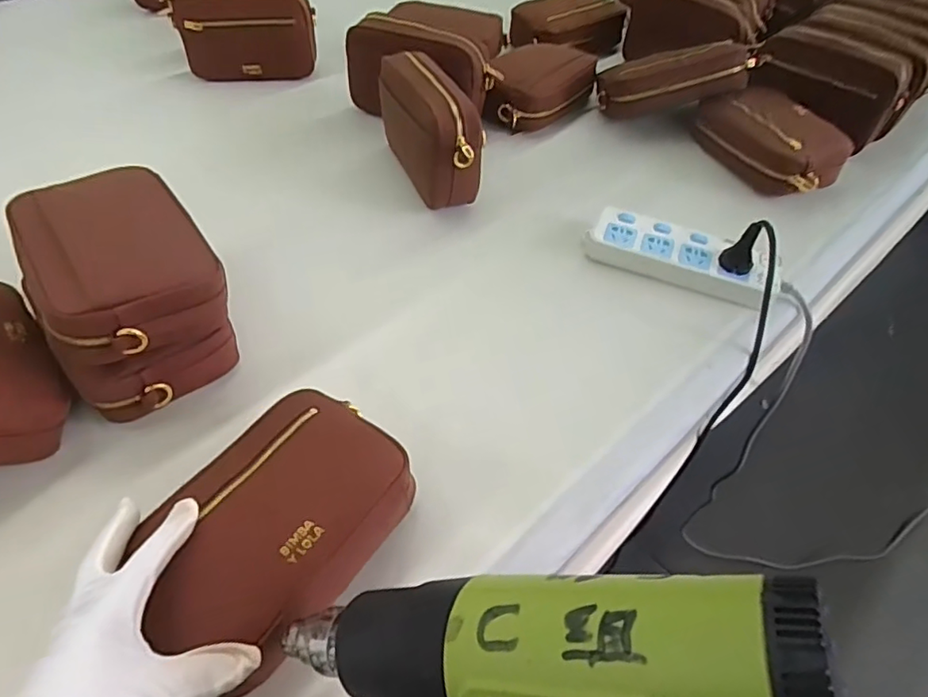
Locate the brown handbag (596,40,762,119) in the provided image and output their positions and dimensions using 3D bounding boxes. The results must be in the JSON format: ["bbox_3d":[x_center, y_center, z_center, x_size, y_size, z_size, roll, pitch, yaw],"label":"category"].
[{"bbox_3d":[0.293,-0.372,0.802,0.215,0.066,0.105,-7,47,15],"label":"brown handbag"}]

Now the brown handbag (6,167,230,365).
[{"bbox_3d":[-0.289,-0.075,0.496,0.130,0.069,0.188,-28,56,-25],"label":"brown handbag"}]

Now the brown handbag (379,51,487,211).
[{"bbox_3d":[-0.037,-0.259,0.701,0.073,0.114,0.177,-15,51,-16],"label":"brown handbag"}]

